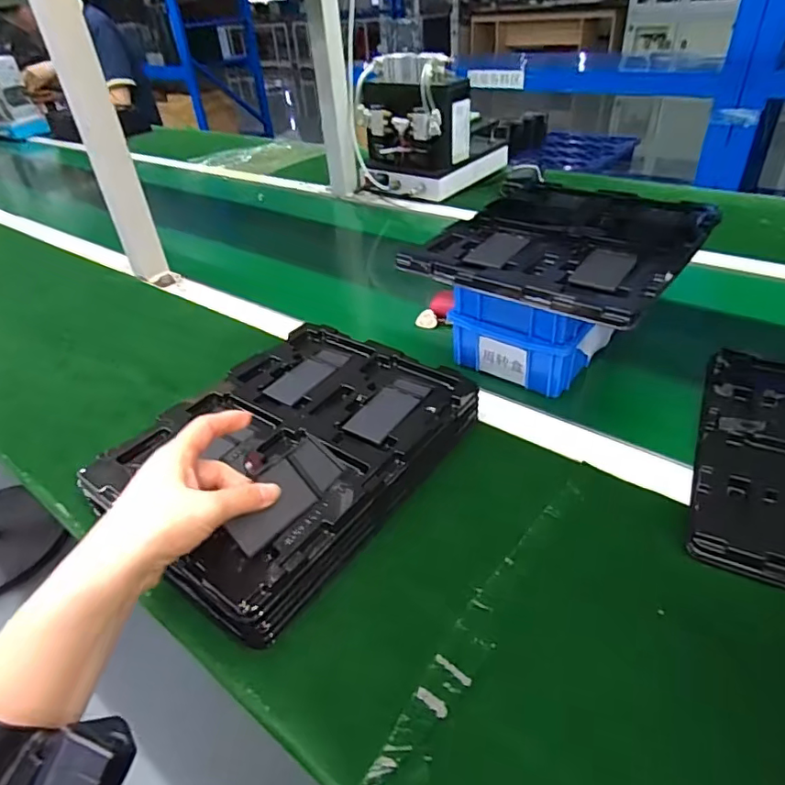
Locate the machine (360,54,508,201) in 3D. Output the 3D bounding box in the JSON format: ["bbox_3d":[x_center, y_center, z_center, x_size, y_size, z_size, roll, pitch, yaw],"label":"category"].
[{"bbox_3d":[0.076,-0.532,1.056,0.195,0.217,0.262,23,45,32],"label":"machine"}]

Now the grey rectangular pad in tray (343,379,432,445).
[{"bbox_3d":[-0.003,0.013,0.464,0.041,0.004,0.083,20,44,29],"label":"grey rectangular pad in tray"}]

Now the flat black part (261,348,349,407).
[{"bbox_3d":[-0.079,-0.018,0.513,0.041,0.004,0.089,20,44,30],"label":"flat black part"}]

